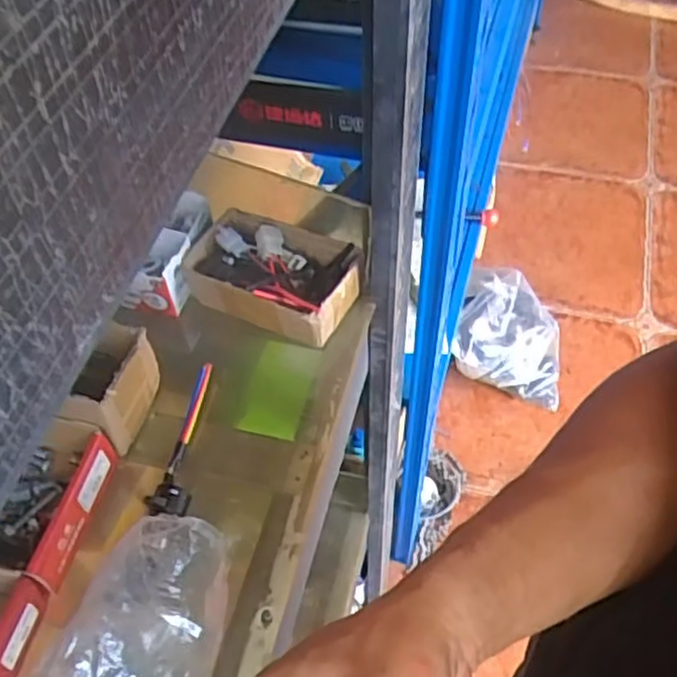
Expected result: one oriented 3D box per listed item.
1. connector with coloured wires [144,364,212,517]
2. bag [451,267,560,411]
[{"bbox_3d":[-0.113,0.072,0.536,0.024,0.024,0.127,3,53,4],"label":"connector with coloured wires"},{"bbox_3d":[0.335,-0.025,1.418,0.231,0.242,0.192,4,53,5],"label":"bag"}]

